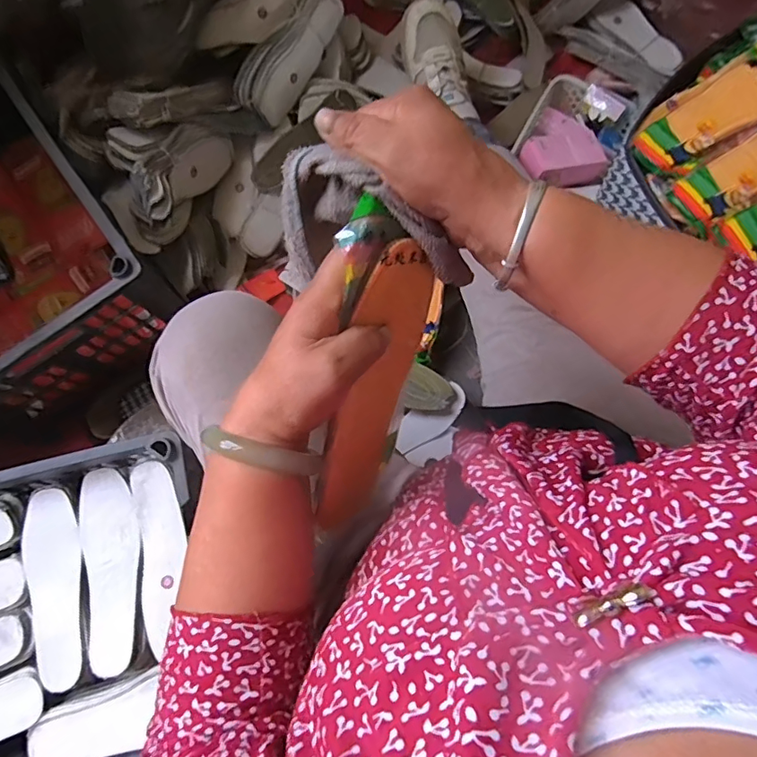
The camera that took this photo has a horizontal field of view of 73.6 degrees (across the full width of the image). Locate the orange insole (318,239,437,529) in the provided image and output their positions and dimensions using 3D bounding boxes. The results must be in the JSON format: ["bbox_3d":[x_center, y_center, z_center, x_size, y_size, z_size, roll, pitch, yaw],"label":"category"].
[{"bbox_3d":[-0.003,0.011,0.344,0.011,0.069,0.206,35,123,36],"label":"orange insole"}]

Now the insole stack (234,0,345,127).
[{"bbox_3d":[-0.150,-0.546,0.842,0.083,0.060,0.235,30,81,5],"label":"insole stack"}]

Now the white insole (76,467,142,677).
[{"bbox_3d":[-0.313,0.220,0.593,0.073,0.017,0.221,-11,80,-2],"label":"white insole"}]

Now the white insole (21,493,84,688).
[{"bbox_3d":[-0.385,0.246,0.595,0.070,0.011,0.219,-9,80,-2],"label":"white insole"}]

